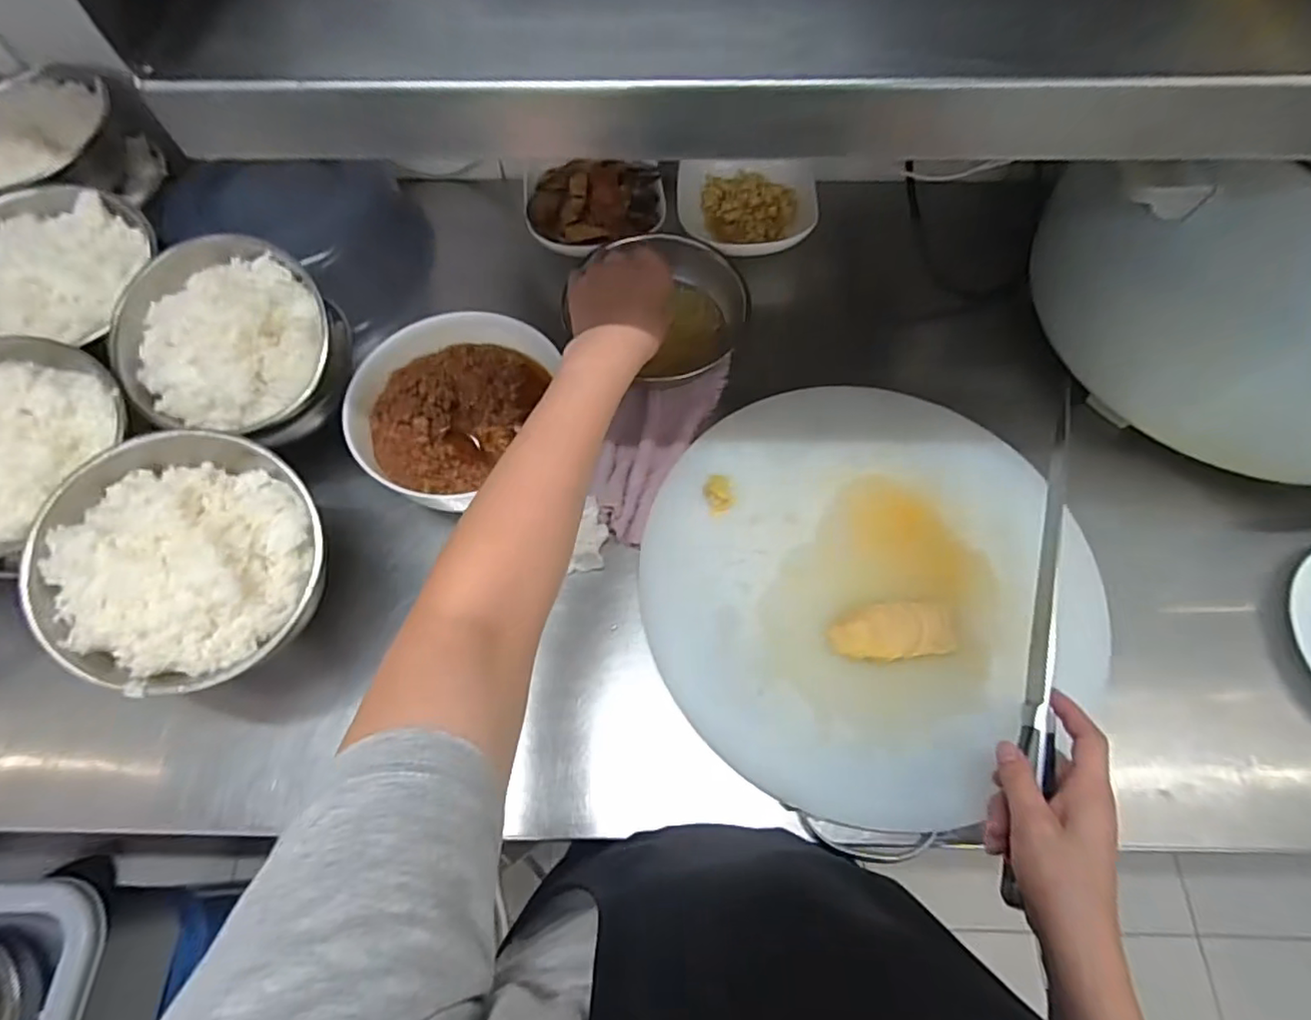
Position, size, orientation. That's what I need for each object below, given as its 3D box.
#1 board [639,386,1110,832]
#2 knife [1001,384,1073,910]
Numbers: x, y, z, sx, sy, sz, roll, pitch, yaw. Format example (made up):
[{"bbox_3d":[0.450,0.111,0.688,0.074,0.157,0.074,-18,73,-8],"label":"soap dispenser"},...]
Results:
[{"bbox_3d":[0.163,0.049,0.501,0.340,0.040,0.346,0,64,0],"label":"board"},{"bbox_3d":[0.272,0.078,0.424,0.014,0.034,0.358,14,73,7],"label":"knife"}]

